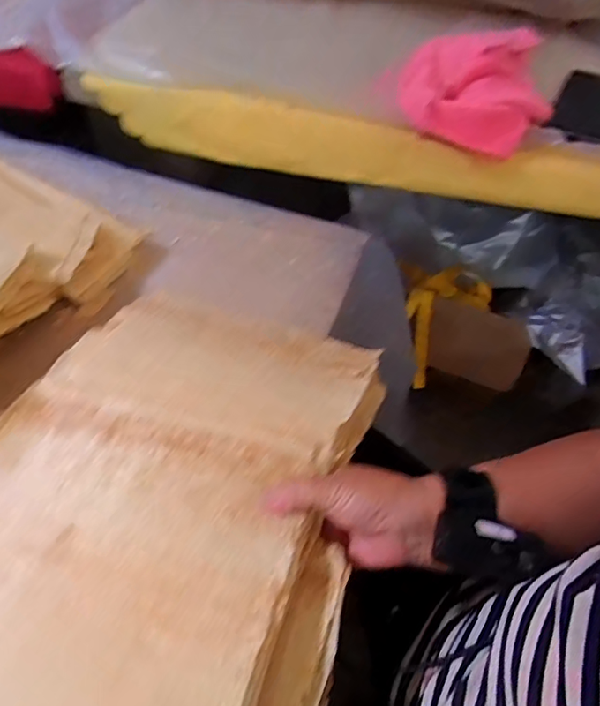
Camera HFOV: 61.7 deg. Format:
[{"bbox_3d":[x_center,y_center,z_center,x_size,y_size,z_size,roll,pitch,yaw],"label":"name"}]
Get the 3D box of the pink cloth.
[{"bbox_3d":[0.201,-0.283,0.571,0.140,0.107,0.109,32,61,18],"label":"pink cloth"}]

